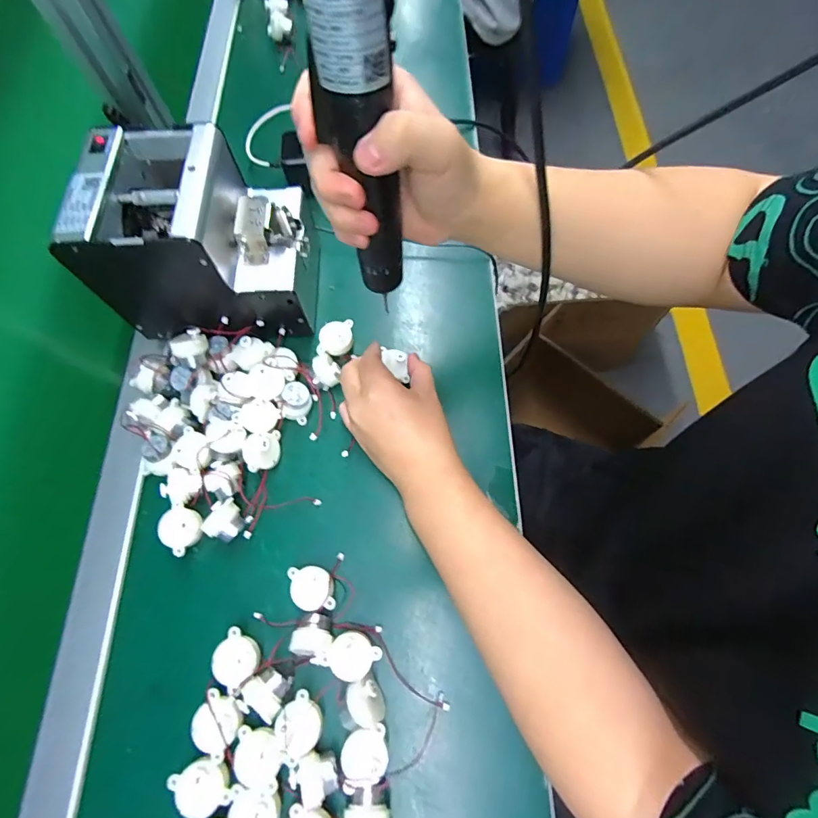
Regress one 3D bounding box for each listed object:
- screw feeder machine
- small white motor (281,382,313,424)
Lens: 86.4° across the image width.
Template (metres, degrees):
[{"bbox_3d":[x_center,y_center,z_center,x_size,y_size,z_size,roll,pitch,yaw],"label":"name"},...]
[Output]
[{"bbox_3d":[-0.185,-0.157,0.396,0.170,0.117,0.141,2,69,4],"label":"screw feeder machine"},{"bbox_3d":[-0.109,-0.006,0.417,0.030,0.020,0.035,15,75,-25],"label":"small white motor"}]

